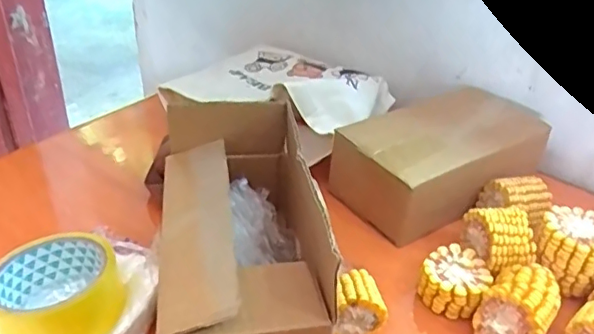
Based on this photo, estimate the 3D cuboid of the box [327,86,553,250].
[{"bbox_3d":[0.150,-0.014,0.590,0.217,0.070,0.122,-18,39,-28],"label":"box"}]

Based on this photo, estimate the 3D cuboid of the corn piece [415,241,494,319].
[{"bbox_3d":[0.133,0.097,0.477,0.052,0.031,0.054,24,39,29],"label":"corn piece"}]

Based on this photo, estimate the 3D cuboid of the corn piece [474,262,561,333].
[{"bbox_3d":[0.170,0.106,0.431,0.050,0.045,0.065,25,40,31],"label":"corn piece"}]

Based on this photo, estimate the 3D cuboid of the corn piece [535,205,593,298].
[{"bbox_3d":[0.231,0.068,0.476,0.057,0.048,0.054,24,39,29],"label":"corn piece"}]

